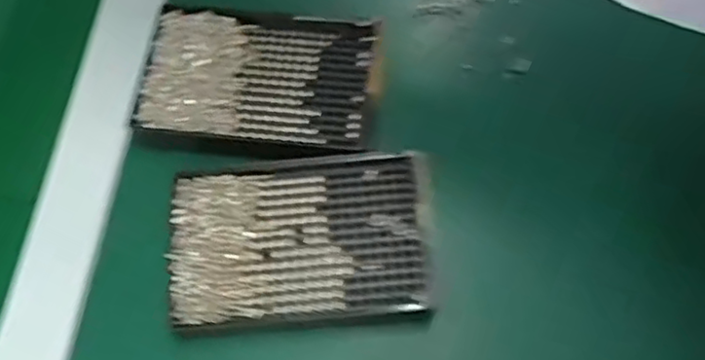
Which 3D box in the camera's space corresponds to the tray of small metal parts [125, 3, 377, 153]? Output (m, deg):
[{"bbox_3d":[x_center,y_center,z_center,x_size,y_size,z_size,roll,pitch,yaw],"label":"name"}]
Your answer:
[{"bbox_3d":[-0.055,-0.061,0.394,0.133,0.014,0.083,4,67,4],"label":"tray of small metal parts"}]

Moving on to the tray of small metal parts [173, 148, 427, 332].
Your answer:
[{"bbox_3d":[-0.027,0.033,0.363,0.136,0.029,0.088,-4,66,0],"label":"tray of small metal parts"}]

